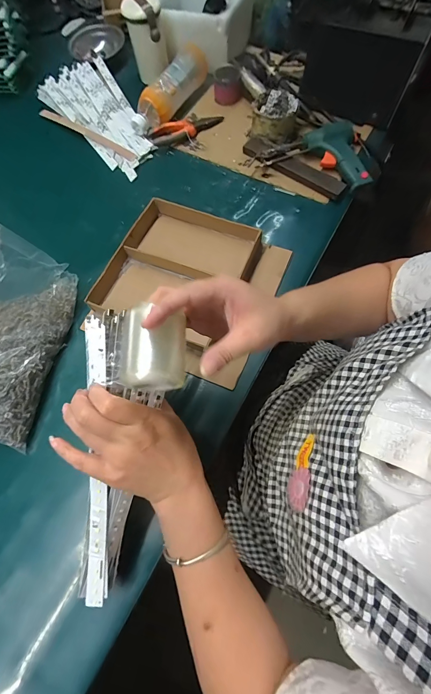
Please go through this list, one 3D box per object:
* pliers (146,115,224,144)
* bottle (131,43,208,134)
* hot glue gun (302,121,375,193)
[{"bbox_3d":[-0.058,-0.437,0.612,0.149,0.016,0.039,-19,68,-5],"label":"pliers"},{"bbox_3d":[-0.094,-0.515,0.615,0.071,0.063,0.211,28,72,14],"label":"bottle"},{"bbox_3d":[0.242,-0.351,0.546,0.114,0.030,0.146,-30,69,-9],"label":"hot glue gun"}]

